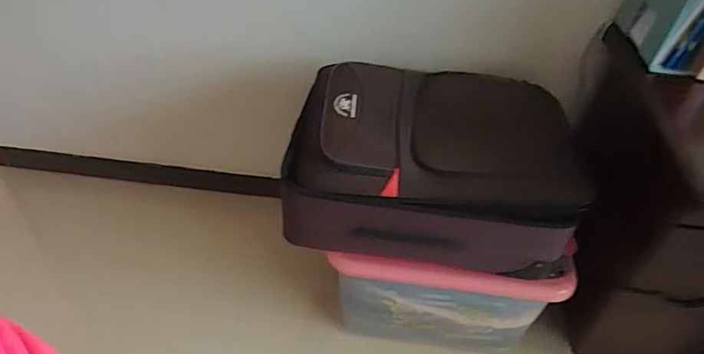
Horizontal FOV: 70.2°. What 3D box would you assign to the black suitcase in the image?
[{"bbox_3d":[0.180,-0.044,1.111,0.605,0.258,0.391,5,47,4],"label":"black suitcase"}]

